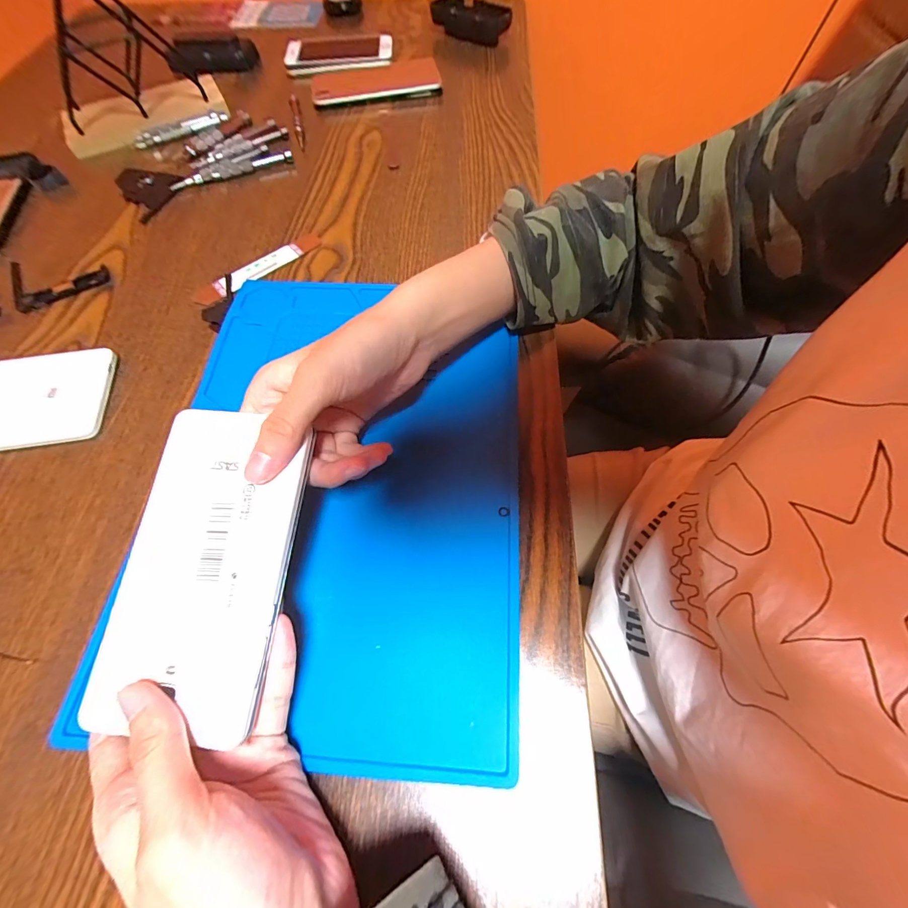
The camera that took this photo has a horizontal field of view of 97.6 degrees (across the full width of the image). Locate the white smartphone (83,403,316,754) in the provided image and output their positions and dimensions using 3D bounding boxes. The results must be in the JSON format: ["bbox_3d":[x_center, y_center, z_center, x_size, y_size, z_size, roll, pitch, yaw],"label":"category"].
[{"bbox_3d":[-0.113,0.046,0.182,0.075,0.006,0.135,5,73,5],"label":"white smartphone"}]

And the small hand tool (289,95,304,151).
[{"bbox_3d":[-0.176,-0.374,0.446,0.009,0.007,0.109,-14,64,-5],"label":"small hand tool"}]

